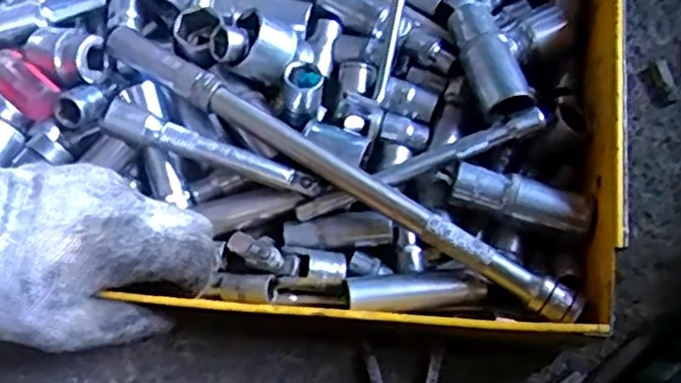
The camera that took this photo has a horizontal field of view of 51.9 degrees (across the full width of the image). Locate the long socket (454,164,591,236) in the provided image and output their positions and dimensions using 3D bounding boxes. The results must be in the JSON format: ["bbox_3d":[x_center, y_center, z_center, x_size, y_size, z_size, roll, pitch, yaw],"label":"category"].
[{"bbox_3d":[0.100,0.006,0.391,0.076,0.021,0.019,18,71,6],"label":"long socket"}]

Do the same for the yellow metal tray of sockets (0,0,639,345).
[{"bbox_3d":[-0.093,-0.099,0.420,0.502,0.071,0.321,6,70,2],"label":"yellow metal tray of sockets"}]

